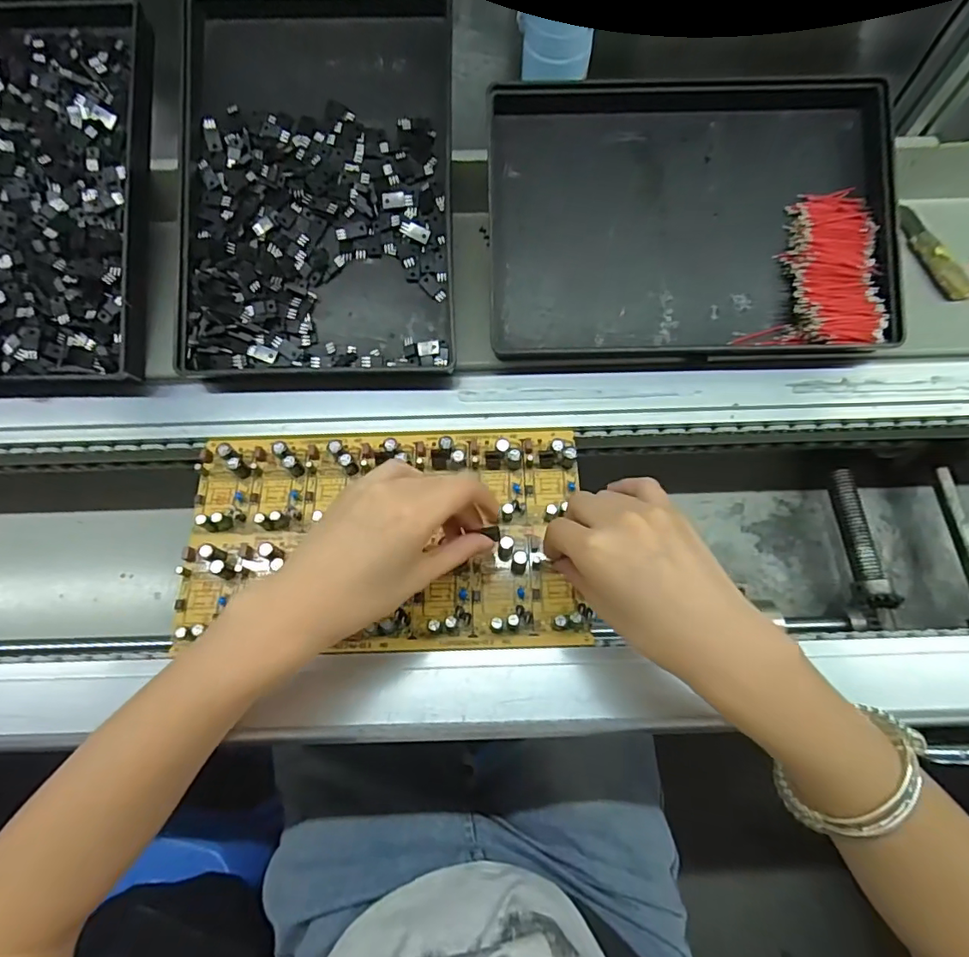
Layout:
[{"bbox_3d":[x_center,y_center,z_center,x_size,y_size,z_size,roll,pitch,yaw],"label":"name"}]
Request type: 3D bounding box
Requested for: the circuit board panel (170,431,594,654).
[{"bbox_3d":[-0.067,0.036,0.350,0.260,0.021,0.148,-1,68,0],"label":"circuit board panel"}]

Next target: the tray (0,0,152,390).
[{"bbox_3d":[-0.346,-0.215,0.382,0.195,0.029,0.296,-1,83,-2],"label":"tray"}]

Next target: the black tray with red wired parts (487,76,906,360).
[{"bbox_3d":[0.149,-0.195,0.387,0.286,0.025,0.213,1,87,1],"label":"black tray with red wired parts"}]

